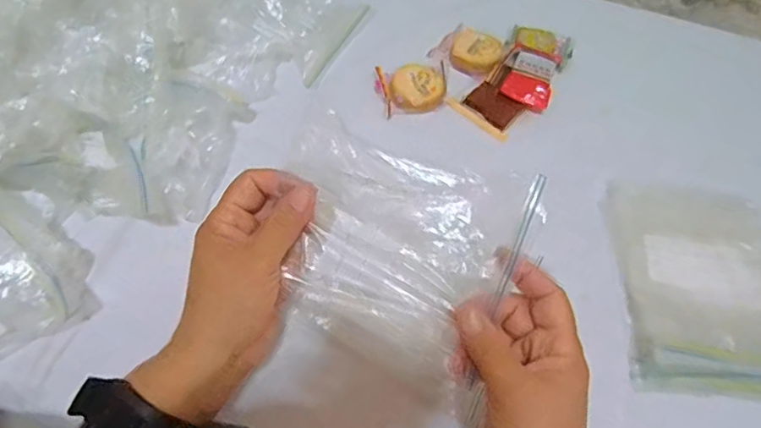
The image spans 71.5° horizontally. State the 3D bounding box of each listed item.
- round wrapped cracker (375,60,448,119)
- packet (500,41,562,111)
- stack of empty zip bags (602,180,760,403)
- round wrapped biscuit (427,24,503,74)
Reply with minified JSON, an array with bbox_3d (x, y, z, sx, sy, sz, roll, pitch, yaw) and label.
[{"bbox_3d":[0.032,-0.121,0.496,0.067,0.013,0.052,-6,60,-8],"label":"round wrapped cracker"},{"bbox_3d":[0.146,-0.137,0.514,0.048,0.013,0.069,18,59,6],"label":"packet"},{"bbox_3d":[0.268,0.052,0.422,0.147,0.026,0.183,4,59,-2],"label":"stack of empty zip bags"},{"bbox_3d":[0.091,-0.165,0.529,0.063,0.010,0.057,36,63,16],"label":"round wrapped biscuit"}]

